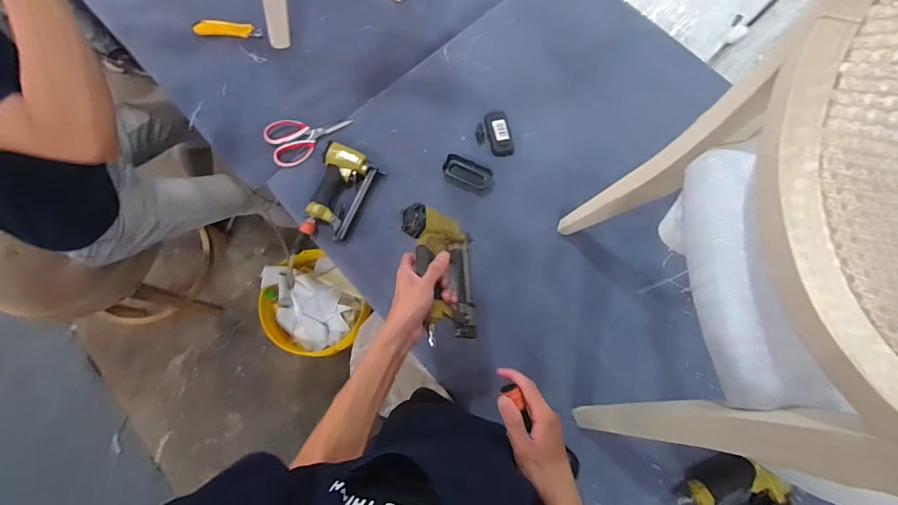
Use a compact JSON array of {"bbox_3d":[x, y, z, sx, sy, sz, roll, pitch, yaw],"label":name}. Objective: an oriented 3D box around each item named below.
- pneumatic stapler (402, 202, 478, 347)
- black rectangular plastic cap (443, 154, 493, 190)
[{"bbox_3d":[-0.015,0.039,0.631,0.050,0.138,0.202,-12,73,34],"label":"pneumatic stapler"},{"bbox_3d":[0.041,-0.178,0.902,0.108,0.015,0.057,24,75,4],"label":"black rectangular plastic cap"}]

